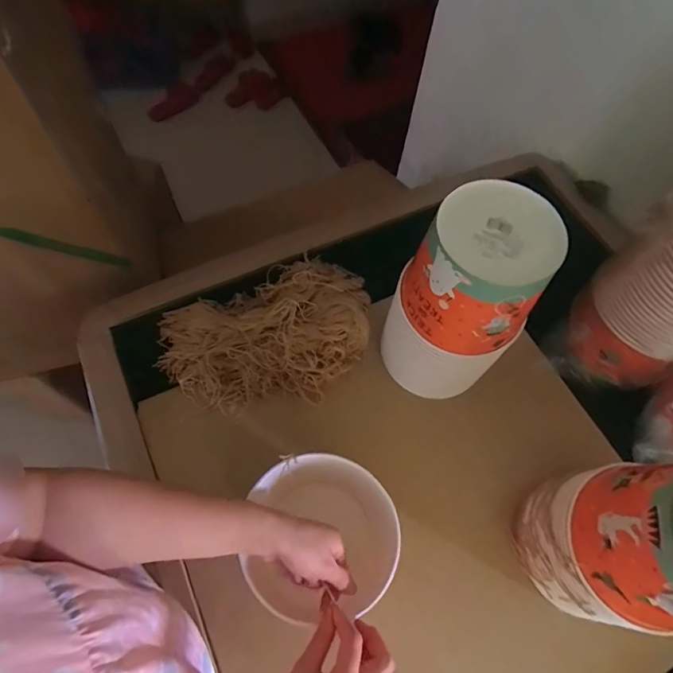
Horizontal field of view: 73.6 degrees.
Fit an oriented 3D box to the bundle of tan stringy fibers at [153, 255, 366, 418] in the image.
[{"bbox_3d":[-0.099,-0.008,0.672,0.325,0.066,0.219,-20,68,-12],"label":"bundle of tan stringy fibers"}]

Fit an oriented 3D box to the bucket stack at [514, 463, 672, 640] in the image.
[{"bbox_3d":[0.314,0.216,0.462,0.148,0.239,0.147,8,65,0],"label":"bucket stack"}]

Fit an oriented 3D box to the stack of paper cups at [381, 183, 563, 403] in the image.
[{"bbox_3d":[0.150,-0.032,0.562,0.147,0.295,0.142,35,68,12],"label":"stack of paper cups"}]

